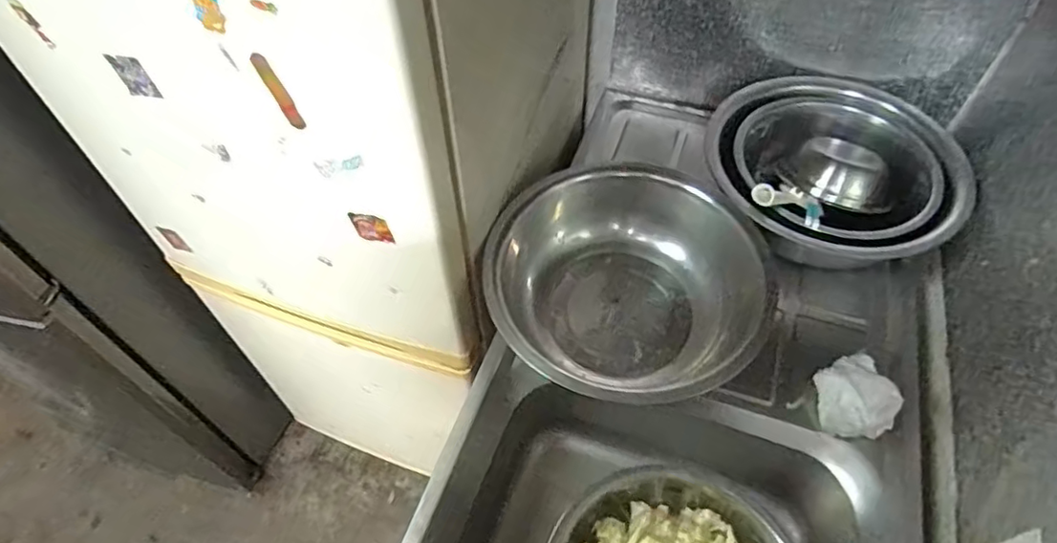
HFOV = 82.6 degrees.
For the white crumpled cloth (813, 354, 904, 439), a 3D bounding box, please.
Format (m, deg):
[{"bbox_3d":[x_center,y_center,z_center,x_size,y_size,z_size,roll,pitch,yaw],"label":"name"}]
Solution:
[{"bbox_3d":[0.370,0.133,0.682,0.069,0.052,0.099,0,57,4],"label":"white crumpled cloth"}]

